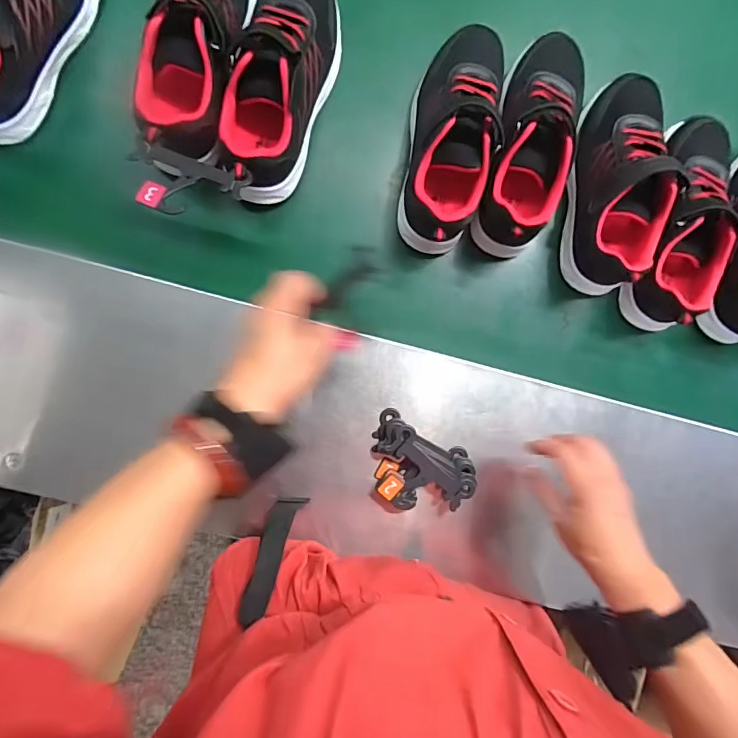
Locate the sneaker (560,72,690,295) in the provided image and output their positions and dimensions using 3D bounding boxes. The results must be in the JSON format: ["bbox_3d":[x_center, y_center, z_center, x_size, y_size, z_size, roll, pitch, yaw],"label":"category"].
[{"bbox_3d":[0.266,-0.199,0.466,0.082,0.087,0.229,4,91,-3],"label":"sneaker"}]

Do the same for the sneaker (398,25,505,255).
[{"bbox_3d":[0.089,-0.240,0.458,0.093,0.097,0.223,9,90,-3],"label":"sneaker"}]

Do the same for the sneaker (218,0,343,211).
[{"bbox_3d":[-0.084,-0.288,0.435,0.081,0.077,0.232,18,90,-3],"label":"sneaker"}]

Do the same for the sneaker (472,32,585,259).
[{"bbox_3d":[0.181,-0.232,0.460,0.095,0.096,0.211,16,90,-3],"label":"sneaker"}]

